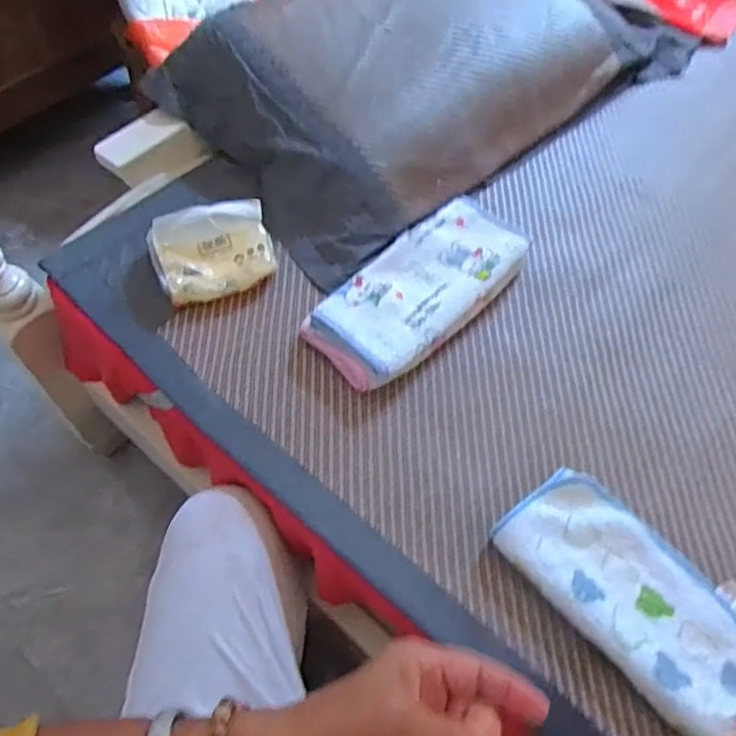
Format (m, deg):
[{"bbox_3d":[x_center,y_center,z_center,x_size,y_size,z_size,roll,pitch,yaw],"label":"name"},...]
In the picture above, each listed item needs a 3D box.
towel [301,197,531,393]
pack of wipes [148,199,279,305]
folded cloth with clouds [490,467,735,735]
[{"bbox_3d":[0.059,-0.086,0.704,0.122,0.048,0.265,40,66,21],"label":"towel"},{"bbox_3d":[-0.167,-0.124,0.700,0.124,0.070,0.080,-15,60,-10],"label":"pack of wipes"},{"bbox_3d":[0.237,0.194,0.542,0.126,0.028,0.246,-37,63,-22],"label":"folded cloth with clouds"}]

